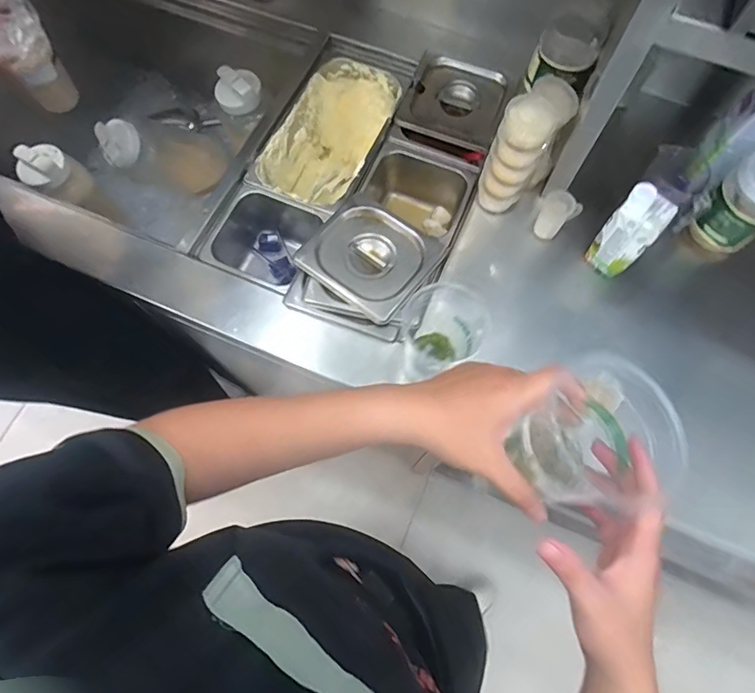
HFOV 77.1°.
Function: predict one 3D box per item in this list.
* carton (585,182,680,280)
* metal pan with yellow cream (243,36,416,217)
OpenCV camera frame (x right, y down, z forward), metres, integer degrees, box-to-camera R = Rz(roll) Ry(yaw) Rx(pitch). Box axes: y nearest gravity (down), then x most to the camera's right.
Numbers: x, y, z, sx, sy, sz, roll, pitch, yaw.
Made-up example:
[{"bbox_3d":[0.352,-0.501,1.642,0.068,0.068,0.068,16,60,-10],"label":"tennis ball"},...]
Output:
[{"bbox_3d":[0.335,-0.145,0.641,0.067,0.142,0.060,35,75,13],"label":"carton"},{"bbox_3d":[-0.073,-0.351,0.872,0.172,0.160,0.337,25,72,9],"label":"metal pan with yellow cream"}]

